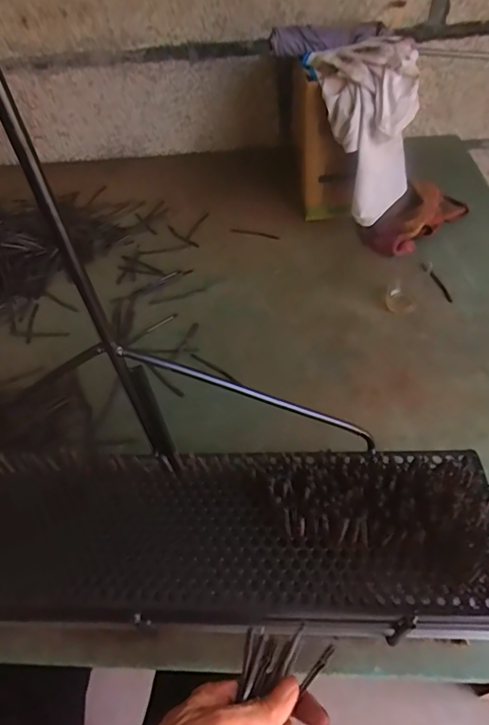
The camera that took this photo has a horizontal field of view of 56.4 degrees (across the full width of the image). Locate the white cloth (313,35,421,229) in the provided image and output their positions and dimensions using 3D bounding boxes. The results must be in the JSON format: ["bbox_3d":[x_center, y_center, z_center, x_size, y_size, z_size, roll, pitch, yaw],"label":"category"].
[{"bbox_3d":[0.179,-0.356,0.710,0.100,0.233,0.151,-29,51,-18],"label":"white cloth"}]

